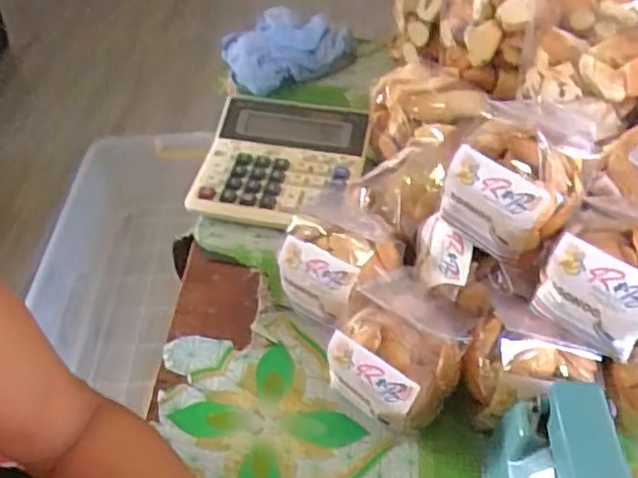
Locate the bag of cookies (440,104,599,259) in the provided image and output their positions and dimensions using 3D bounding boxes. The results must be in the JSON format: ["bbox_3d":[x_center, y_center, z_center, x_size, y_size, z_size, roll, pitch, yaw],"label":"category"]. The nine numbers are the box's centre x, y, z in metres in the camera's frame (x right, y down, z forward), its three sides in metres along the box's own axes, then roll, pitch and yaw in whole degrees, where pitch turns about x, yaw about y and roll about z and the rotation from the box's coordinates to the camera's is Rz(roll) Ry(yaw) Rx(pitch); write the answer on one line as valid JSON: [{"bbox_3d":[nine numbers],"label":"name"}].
[{"bbox_3d":[0.142,-0.040,0.466,0.083,0.103,0.075,31,55,29],"label":"bag of cookies"}]

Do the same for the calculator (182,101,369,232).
[{"bbox_3d":[-0.039,-0.082,0.677,0.160,0.035,0.160,5,46,8],"label":"calculator"}]

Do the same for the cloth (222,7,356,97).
[{"bbox_3d":[-0.035,-0.243,0.825,0.169,0.052,0.088,-27,51,-22],"label":"cloth"}]

